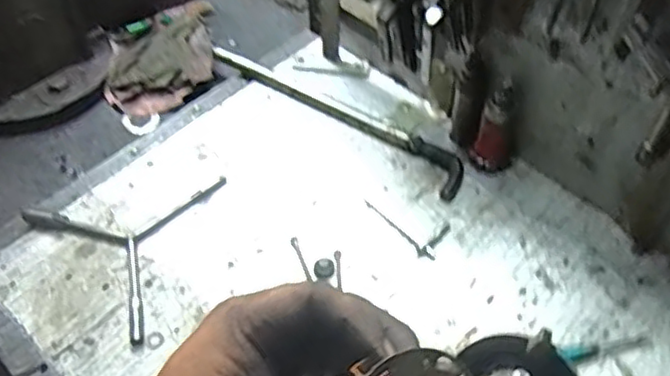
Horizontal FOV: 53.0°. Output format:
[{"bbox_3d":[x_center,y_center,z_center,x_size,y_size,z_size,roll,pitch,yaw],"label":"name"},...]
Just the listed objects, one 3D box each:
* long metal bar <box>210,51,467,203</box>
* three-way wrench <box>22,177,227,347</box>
[{"bbox_3d":[0.000,-0.099,0.873,0.385,0.015,0.052,32,58,23],"label":"long metal bar"},{"bbox_3d":[-0.254,0.053,0.756,0.195,0.014,0.211,10,53,9],"label":"three-way wrench"}]

